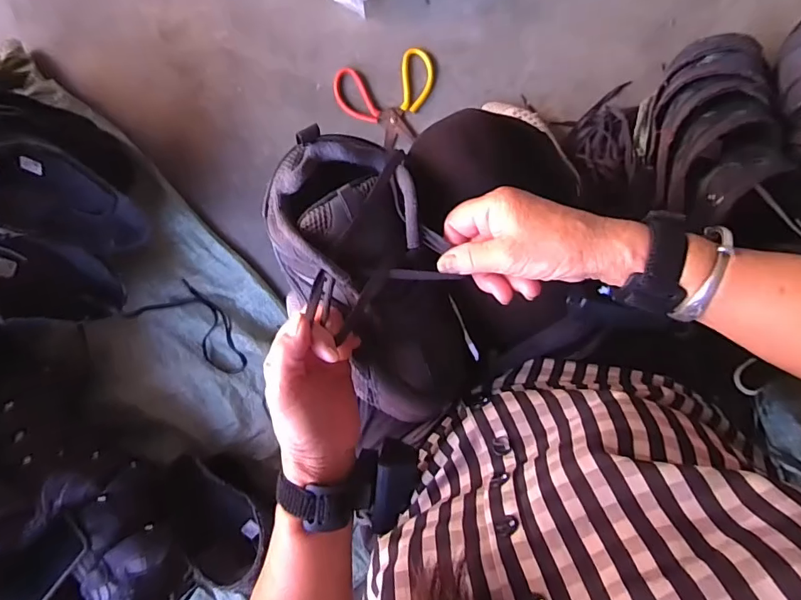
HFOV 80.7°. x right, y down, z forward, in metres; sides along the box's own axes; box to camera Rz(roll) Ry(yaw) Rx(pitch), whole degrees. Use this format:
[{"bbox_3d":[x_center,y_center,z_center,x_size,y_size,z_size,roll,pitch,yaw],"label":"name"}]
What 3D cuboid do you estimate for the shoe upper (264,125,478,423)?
[{"bbox_3d":[-0.020,-0.006,0.375,0.121,0.074,0.246,-24,107,5],"label":"shoe upper"}]

